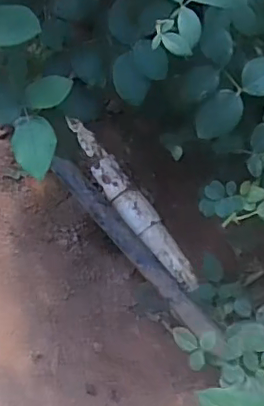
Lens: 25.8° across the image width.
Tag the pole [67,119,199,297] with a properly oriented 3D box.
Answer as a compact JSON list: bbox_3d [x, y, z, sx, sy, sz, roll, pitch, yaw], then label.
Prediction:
[{"bbox_3d":[-0.001,0.002,0.879,0.046,0.030,0.309,-37,81,-5],"label":"pole"}]

